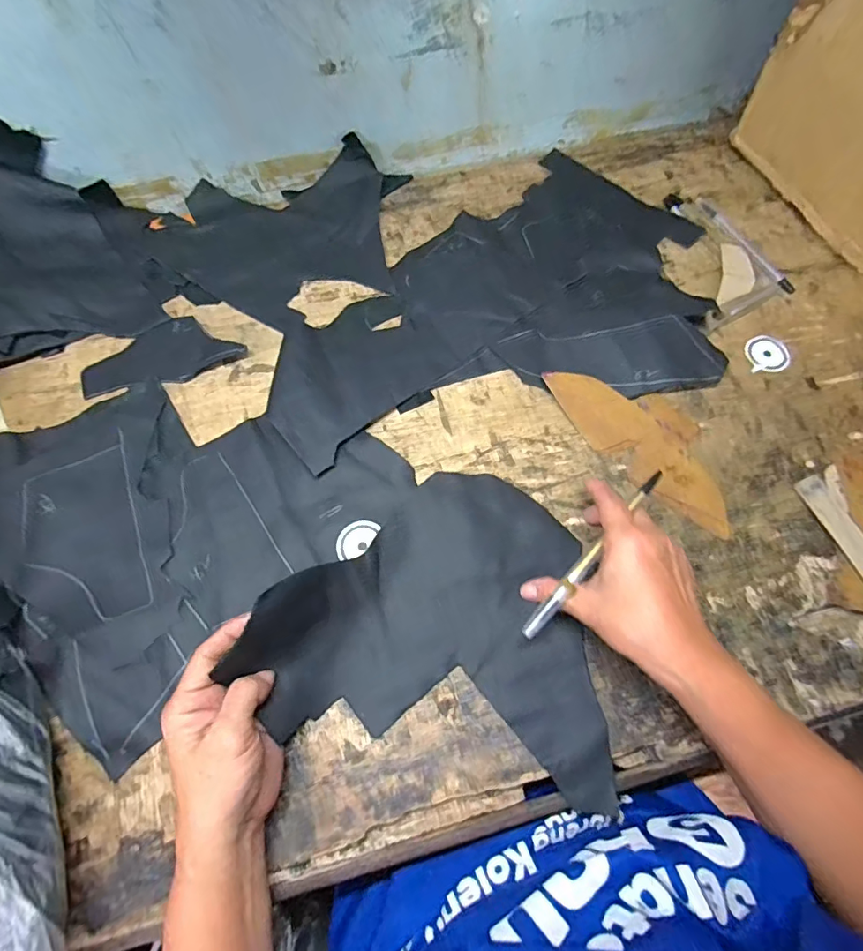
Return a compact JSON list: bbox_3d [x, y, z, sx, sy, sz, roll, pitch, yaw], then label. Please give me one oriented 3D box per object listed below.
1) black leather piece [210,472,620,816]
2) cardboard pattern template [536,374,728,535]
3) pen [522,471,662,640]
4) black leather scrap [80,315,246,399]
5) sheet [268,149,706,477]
[{"bbox_3d":[0.013,0.087,0.344,0.238,0.058,0.202,11,66,5],"label":"black leather piece"},{"bbox_3d":[0.188,-0.034,0.426,0.082,0.011,0.184,-37,73,-16],"label":"cardboard pattern template"},{"bbox_3d":[0.114,0.052,0.341,0.009,0.010,0.151,40,77,16],"label":"pen"},{"bbox_3d":[-0.257,-0.110,0.465,0.133,0.004,0.074,-34,70,-14],"label":"black leather scrap"},{"bbox_3d":[0.040,-0.187,0.486,0.458,0.020,0.162,-34,70,-14],"label":"sheet"}]

